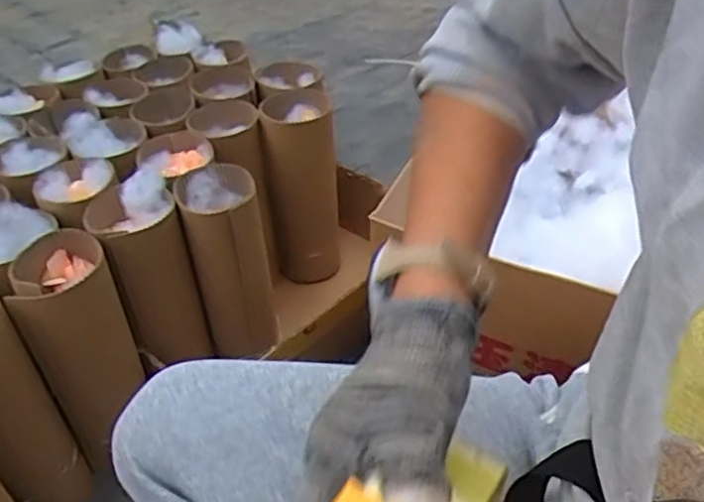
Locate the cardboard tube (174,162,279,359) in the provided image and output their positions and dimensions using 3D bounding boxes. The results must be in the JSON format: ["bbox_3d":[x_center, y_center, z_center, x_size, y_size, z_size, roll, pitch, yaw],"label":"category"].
[{"bbox_3d":[-0.146,0.026,0.798,0.085,0.245,0.088,-10,40,-9],"label":"cardboard tube"}]

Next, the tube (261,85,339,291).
[{"bbox_3d":[-0.068,-0.087,0.939,0.093,0.271,0.087,-1,39,3],"label":"tube"}]

